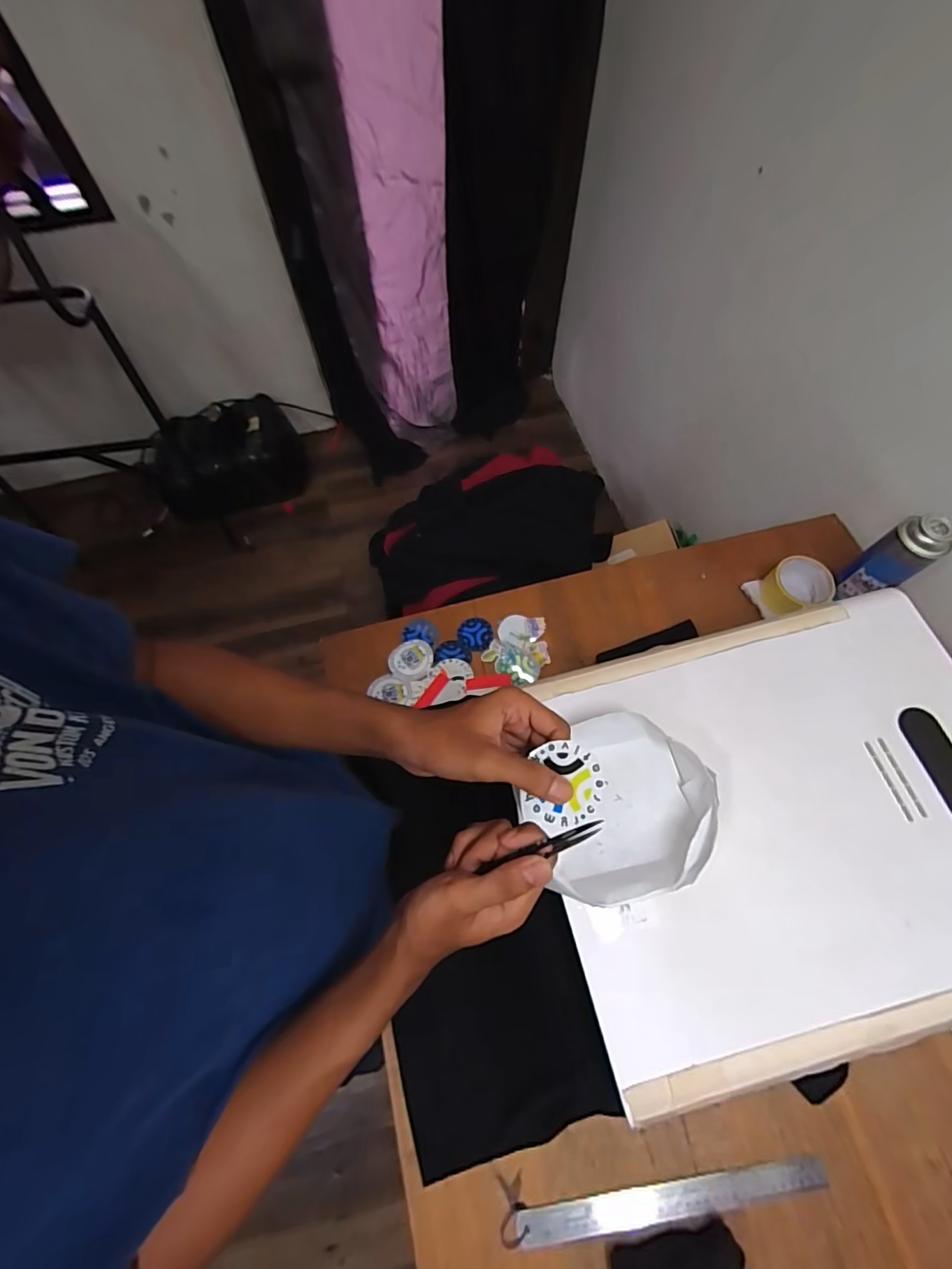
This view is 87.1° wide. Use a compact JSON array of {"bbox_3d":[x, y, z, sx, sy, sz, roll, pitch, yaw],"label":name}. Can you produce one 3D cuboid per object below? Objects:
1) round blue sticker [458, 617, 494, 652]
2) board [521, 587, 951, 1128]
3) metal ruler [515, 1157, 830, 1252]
[{"bbox_3d":[-0.001,0.000,0.774,0.052,0.004,0.054,-5,68,-8],"label":"round blue sticker"},{"bbox_3d":[0.323,0.175,0.512,0.494,0.019,0.392,-14,67,-3],"label":"board"},{"bbox_3d":[0.201,0.584,0.514,0.318,0.006,0.030,-9,54,-1],"label":"metal ruler"}]

